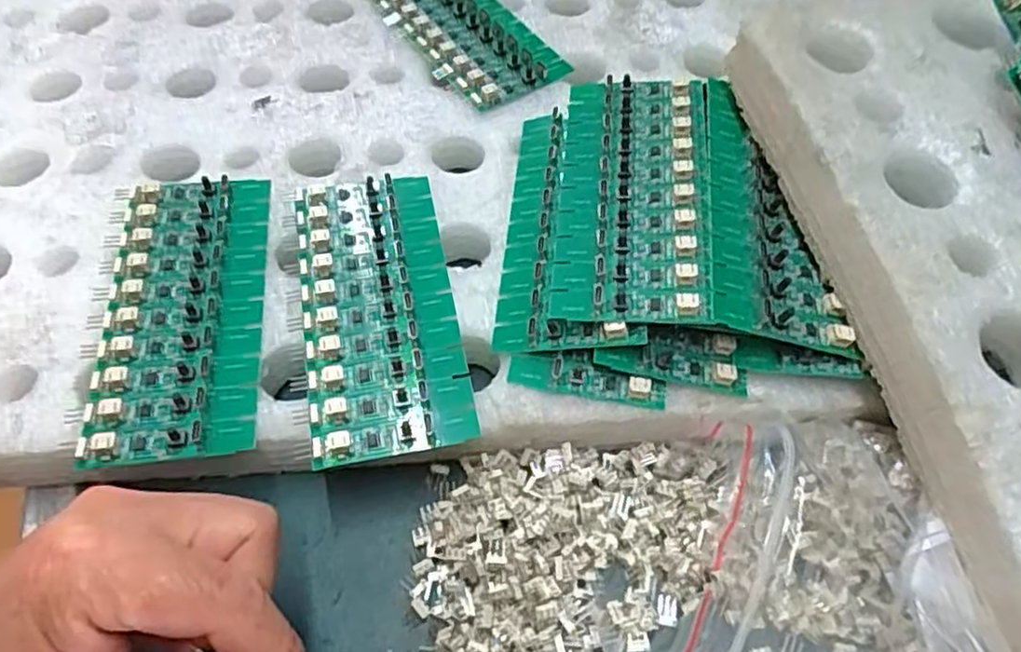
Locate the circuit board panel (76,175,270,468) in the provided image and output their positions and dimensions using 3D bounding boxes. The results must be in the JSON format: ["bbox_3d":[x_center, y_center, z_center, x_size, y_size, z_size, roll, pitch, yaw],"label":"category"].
[{"bbox_3d":[-0.136,-0.010,0.292,0.062,0.006,0.138,-6,57,-5],"label":"circuit board panel"}]

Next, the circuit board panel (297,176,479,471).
[{"bbox_3d":[-0.056,-0.011,0.296,0.061,0.005,0.138,-9,57,-7],"label":"circuit board panel"}]

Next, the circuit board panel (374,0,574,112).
[{"bbox_3d":[-0.030,-0.172,0.402,0.064,0.009,0.136,-29,61,-18],"label":"circuit board panel"}]

